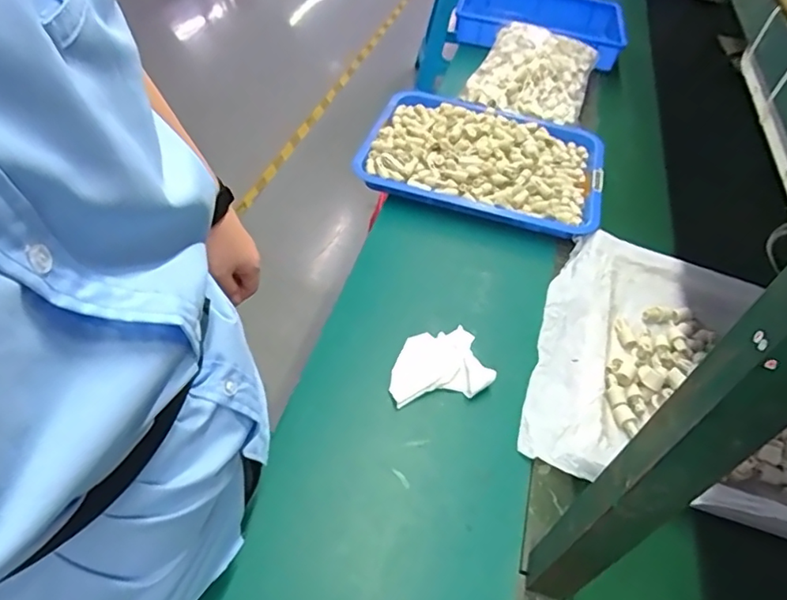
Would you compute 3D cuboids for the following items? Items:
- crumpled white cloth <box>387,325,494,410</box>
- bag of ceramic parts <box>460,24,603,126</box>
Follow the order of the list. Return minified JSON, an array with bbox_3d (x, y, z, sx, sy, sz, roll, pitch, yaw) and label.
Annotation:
[{"bbox_3d":[0.055,0.082,0.734,0.127,0.023,0.102,-6,50,-15],"label":"crumpled white cloth"},{"bbox_3d":[0.313,-0.511,1.236,0.239,0.068,0.319,21,48,9],"label":"bag of ceramic parts"}]

